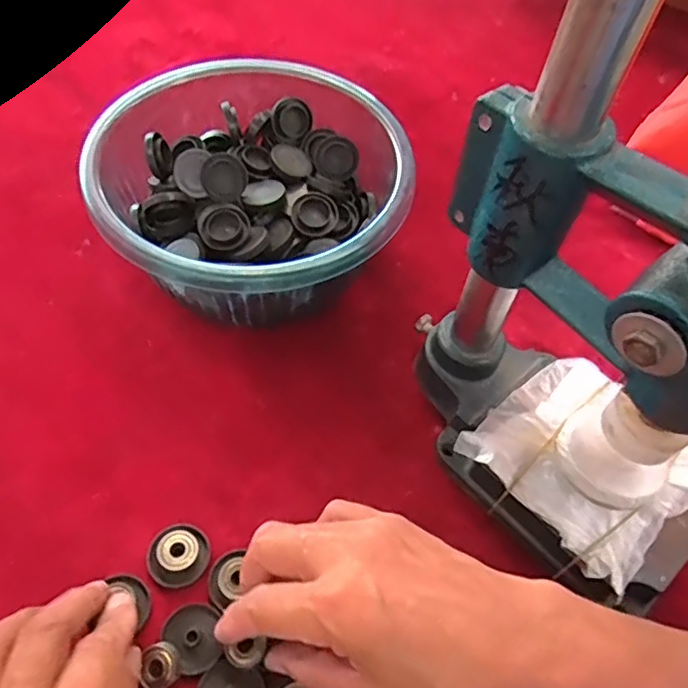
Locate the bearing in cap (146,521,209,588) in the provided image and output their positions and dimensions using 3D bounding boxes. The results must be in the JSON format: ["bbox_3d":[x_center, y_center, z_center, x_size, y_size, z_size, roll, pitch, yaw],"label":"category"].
[{"bbox_3d":[-0.091,0.115,0.334,0.032,0.014,0.032,2,56,-3],"label":"bearing in cap"}]

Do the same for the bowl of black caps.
[{"bbox_3d":[-0.062,-0.100,0.437,0.204,0.090,0.199,-1,56,-5],"label":"bowl of black caps"}]

